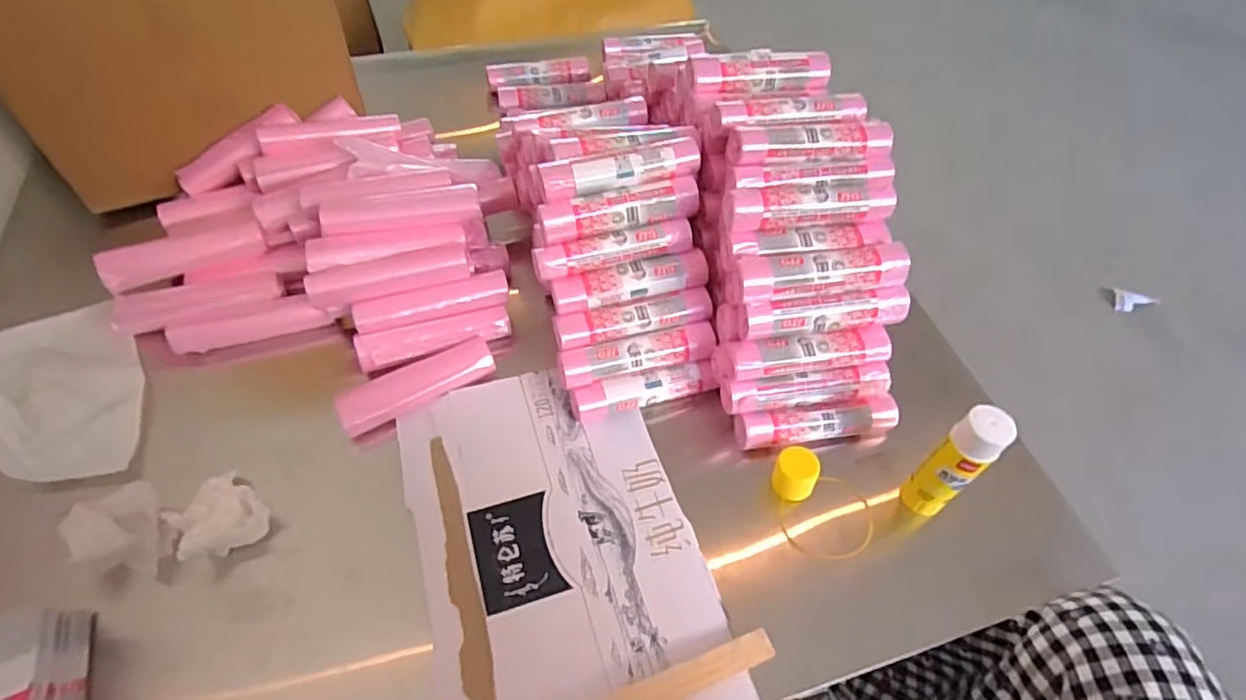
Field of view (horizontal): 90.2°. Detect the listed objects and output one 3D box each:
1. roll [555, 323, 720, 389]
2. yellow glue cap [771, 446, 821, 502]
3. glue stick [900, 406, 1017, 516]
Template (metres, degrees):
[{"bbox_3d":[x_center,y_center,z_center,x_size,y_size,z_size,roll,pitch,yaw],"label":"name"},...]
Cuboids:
[{"bbox_3d":[0.013,0.003,0.468,0.121,0.021,0.024,-13,56,-12],"label":"roll"},{"bbox_3d":[0.122,0.088,0.443,0.030,0.030,0.026,10,55,4],"label":"yellow glue cap"},{"bbox_3d":[0.216,0.076,0.408,0.026,0.103,0.029,-32,62,-23],"label":"glue stick"}]

